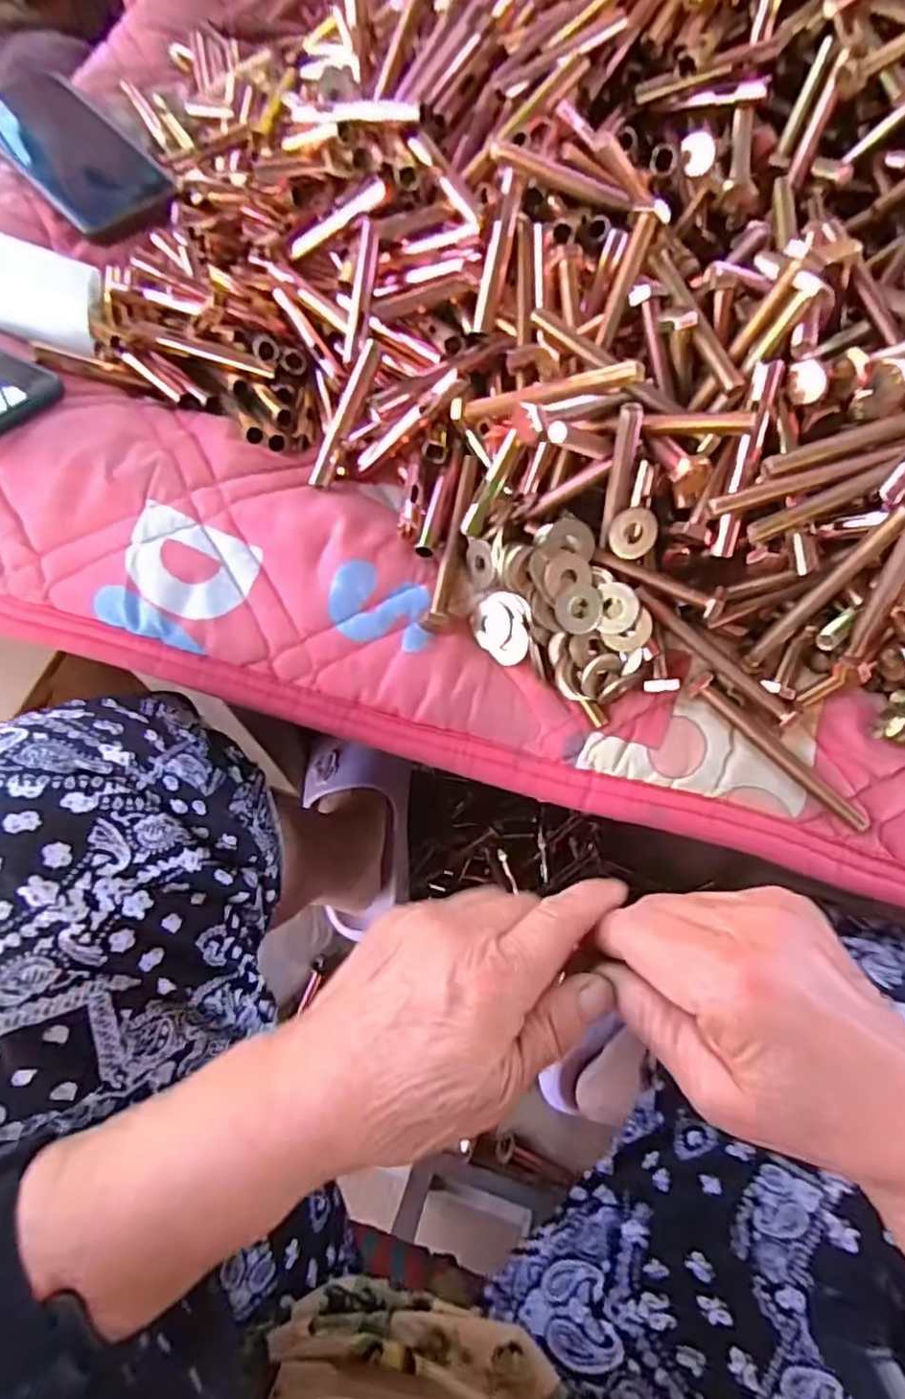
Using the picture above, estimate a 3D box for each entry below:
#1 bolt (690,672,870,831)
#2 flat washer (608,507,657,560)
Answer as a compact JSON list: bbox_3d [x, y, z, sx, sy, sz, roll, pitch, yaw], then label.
[{"bbox_3d":[0.162,0.025,0.326,0.104,0.008,0.013,42,75,14],"label":"bolt"},{"bbox_3d":[0.089,-0.082,0.327,0.022,0.025,0.004,12,31,0],"label":"flat washer"}]

